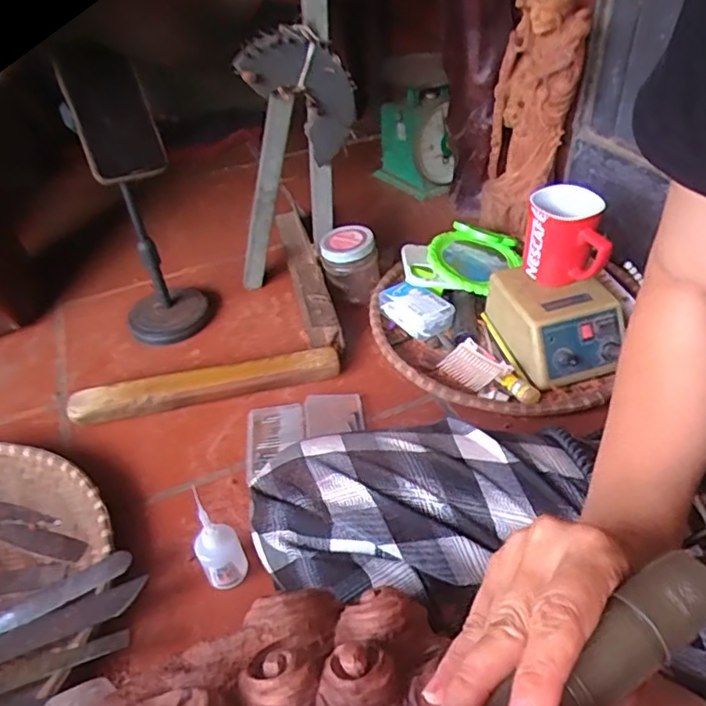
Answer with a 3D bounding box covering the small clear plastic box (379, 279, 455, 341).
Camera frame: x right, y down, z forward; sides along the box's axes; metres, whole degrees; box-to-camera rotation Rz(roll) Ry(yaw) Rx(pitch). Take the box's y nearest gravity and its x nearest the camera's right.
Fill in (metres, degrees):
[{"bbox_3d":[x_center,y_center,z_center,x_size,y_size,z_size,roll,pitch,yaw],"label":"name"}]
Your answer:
[{"bbox_3d":[0.079,-0.060,0.735,0.060,0.032,0.082,-24,44,-21],"label":"small clear plastic box"}]

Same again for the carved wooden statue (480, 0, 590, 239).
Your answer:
[{"bbox_3d":[0.239,-0.328,0.778,0.100,0.334,0.073,6,42,13],"label":"carved wooden statue"}]

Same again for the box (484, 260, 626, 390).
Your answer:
[{"bbox_3d":[0.238,-0.043,0.685,0.117,0.066,0.135,-13,41,-9],"label":"box"}]

